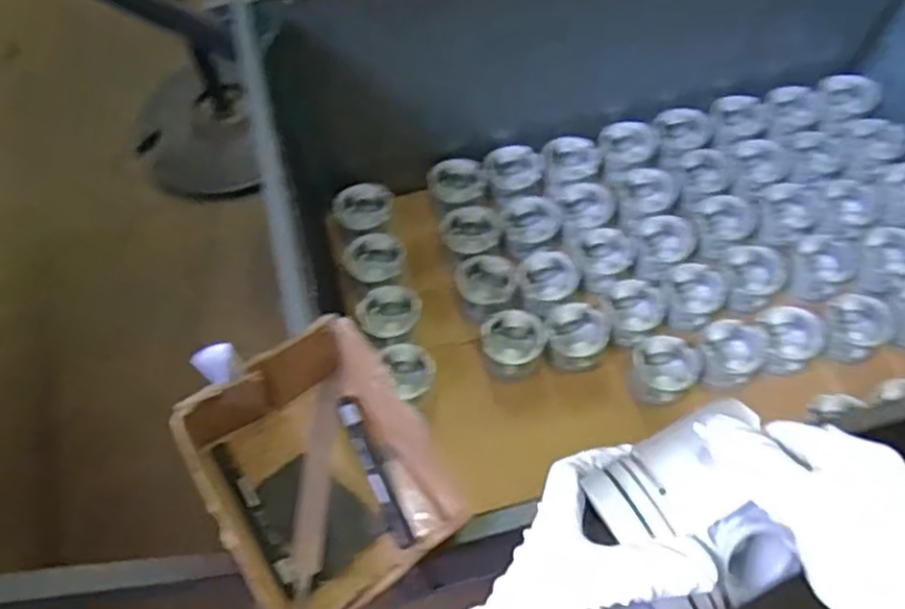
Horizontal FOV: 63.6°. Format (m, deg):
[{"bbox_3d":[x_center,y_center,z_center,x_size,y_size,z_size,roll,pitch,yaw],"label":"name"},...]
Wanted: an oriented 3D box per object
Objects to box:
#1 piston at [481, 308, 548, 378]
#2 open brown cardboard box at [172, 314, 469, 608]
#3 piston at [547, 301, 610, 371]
[{"bbox_3d":[0.094,0.061,1.144,0.093,0.077,0.085,0,62,1],"label":"piston"},{"bbox_3d":[-0.101,0.136,0.587,0.166,0.101,0.211,-32,66,-15],"label":"open brown cardboard box"},{"bbox_3d":[0.195,0.050,1.156,0.093,0.079,0.094,8,63,5],"label":"piston"}]

